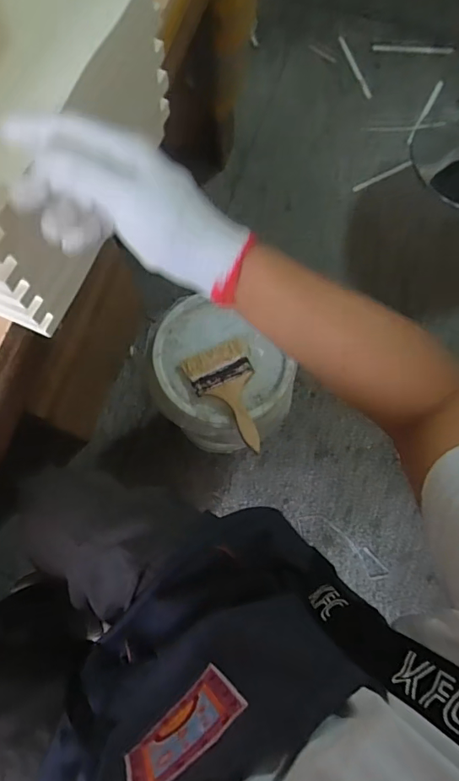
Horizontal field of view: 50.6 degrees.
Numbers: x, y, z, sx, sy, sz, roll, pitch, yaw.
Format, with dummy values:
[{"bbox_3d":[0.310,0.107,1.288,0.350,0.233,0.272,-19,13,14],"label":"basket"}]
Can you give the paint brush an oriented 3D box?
[{"bbox_3d":[0.005,0.007,0.813,0.112,0.028,0.181,-24,77,-6],"label":"paint brush"}]

